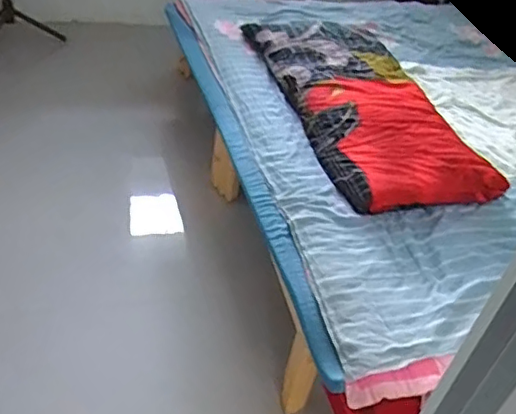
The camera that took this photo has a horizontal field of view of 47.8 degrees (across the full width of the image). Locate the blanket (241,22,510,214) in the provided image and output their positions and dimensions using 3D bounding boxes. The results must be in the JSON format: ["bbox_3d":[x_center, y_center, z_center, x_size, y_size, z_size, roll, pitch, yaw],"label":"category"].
[{"bbox_3d":[0.361,-0.372,1.927,0.525,0.090,0.987,-11,49,-16],"label":"blanket"}]

